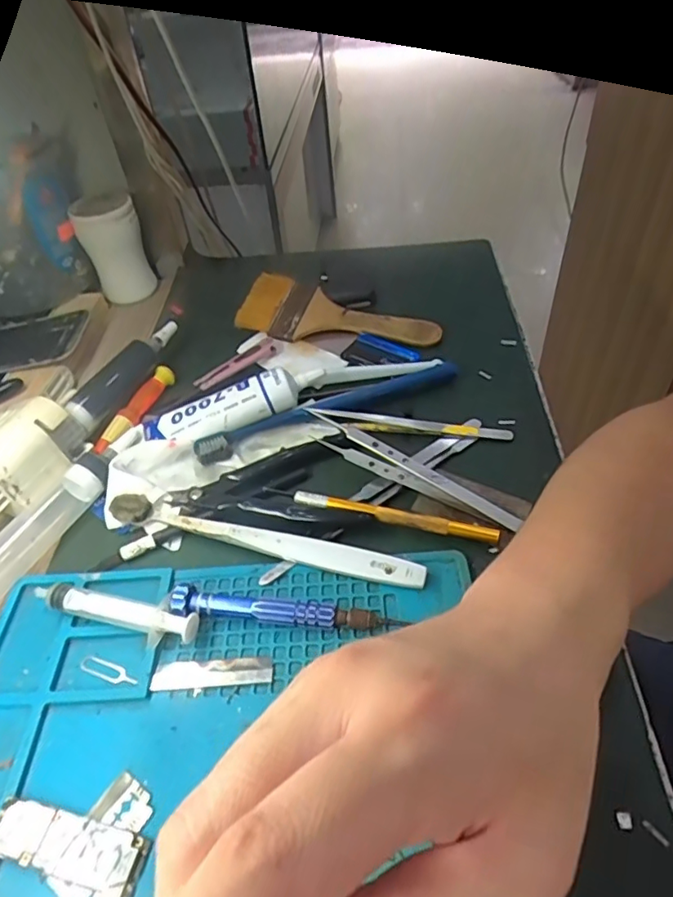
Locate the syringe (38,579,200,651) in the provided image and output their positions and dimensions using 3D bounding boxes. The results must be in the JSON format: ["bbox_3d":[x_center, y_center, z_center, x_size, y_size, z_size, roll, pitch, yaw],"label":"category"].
[{"bbox_3d":[-0.113,0.083,0.285,0.090,0.016,0.020,9,48,15],"label":"syringe"}]

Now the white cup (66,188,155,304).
[{"bbox_3d":[-0.198,-0.181,0.503,0.052,0.079,0.044,-17,47,-9],"label":"white cup"}]

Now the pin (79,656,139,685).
[{"bbox_3d":[-0.112,0.109,0.272,0.034,0.004,0.008,11,49,17],"label":"pin"}]

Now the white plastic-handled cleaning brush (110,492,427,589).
[{"bbox_3d":[-0.042,0.049,0.308,0.181,0.017,0.017,9,48,15],"label":"white plastic-handled cleaning brush"}]

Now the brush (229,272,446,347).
[{"bbox_3d":[0.001,-0.106,0.450,0.162,0.010,0.062,17,67,13],"label":"brush"}]

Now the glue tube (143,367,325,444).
[{"bbox_3d":[-0.069,-0.027,0.373,0.121,0.030,0.033,-12,46,-5],"label":"glue tube"}]

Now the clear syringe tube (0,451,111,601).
[{"bbox_3d":[-0.173,0.046,0.322,0.027,0.022,0.105,14,50,19],"label":"clear syringe tube"}]

